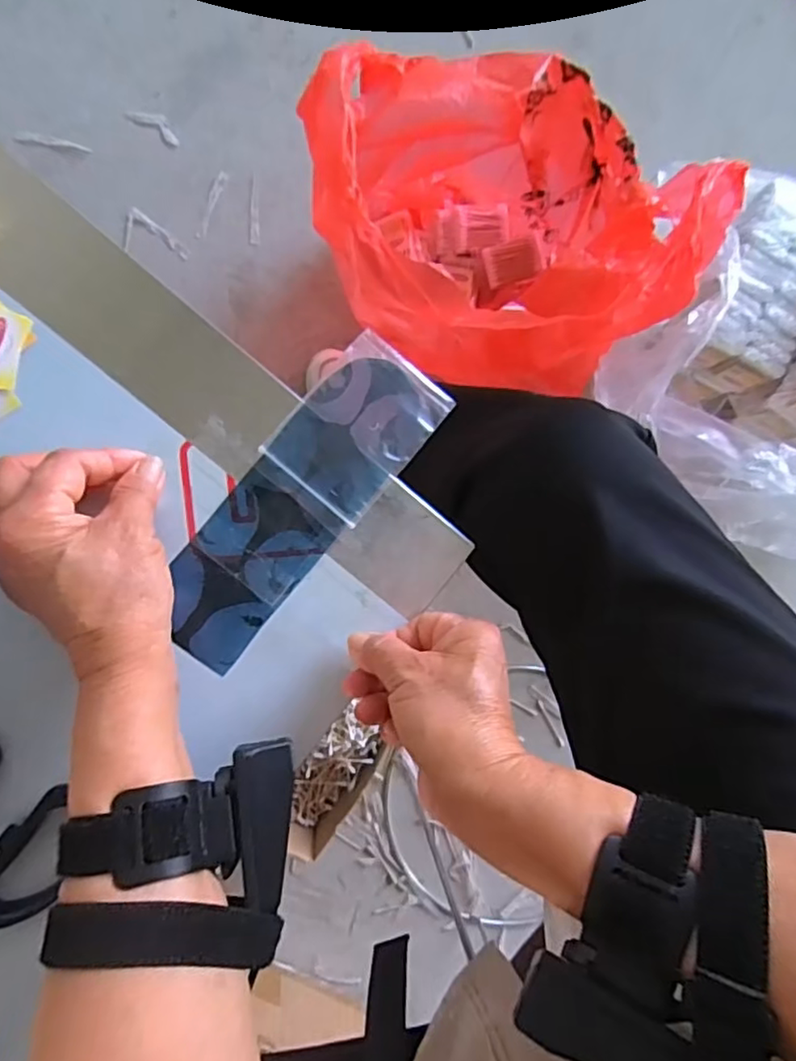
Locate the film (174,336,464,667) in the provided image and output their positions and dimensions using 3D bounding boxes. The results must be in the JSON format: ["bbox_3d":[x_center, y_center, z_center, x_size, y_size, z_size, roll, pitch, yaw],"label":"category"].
[{"bbox_3d":[-0.055,-0.017,0.340,0.065,0.004,0.198,40,87,-6],"label":"film"}]

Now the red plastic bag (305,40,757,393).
[{"bbox_3d":[0.100,-0.316,0.665,0.360,0.288,0.291,30,86,-7],"label":"red plastic bag"}]

